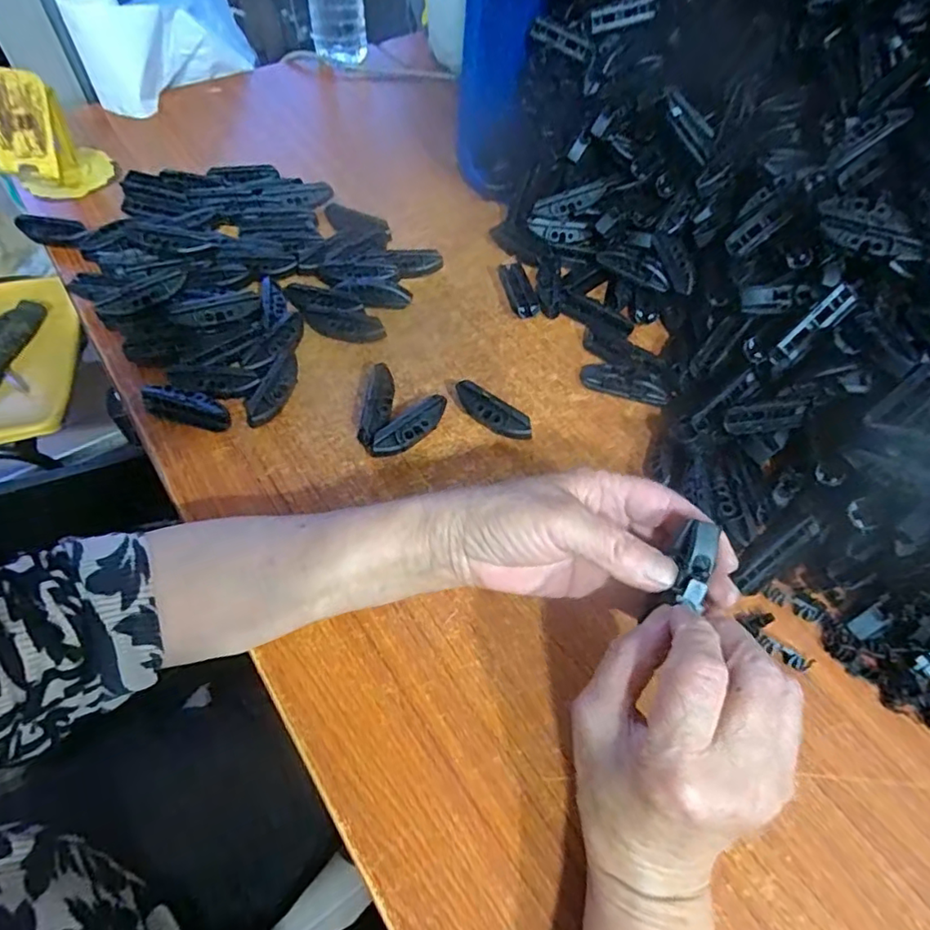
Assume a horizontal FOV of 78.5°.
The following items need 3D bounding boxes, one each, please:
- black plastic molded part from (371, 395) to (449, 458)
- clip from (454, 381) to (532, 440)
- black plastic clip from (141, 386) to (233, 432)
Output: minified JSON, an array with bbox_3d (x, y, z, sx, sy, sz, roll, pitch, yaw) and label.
[{"bbox_3d":[-0.040,-0.027,0.428,0.018,0.023,0.070,38,61,19],"label":"black plastic molded part"},{"bbox_3d":[0.020,-0.039,0.441,0.069,0.021,0.022,35,60,18],"label":"clip"},{"bbox_3d":[-0.209,-0.043,0.430,0.067,0.022,0.018,12,56,4],"label":"black plastic clip"}]

